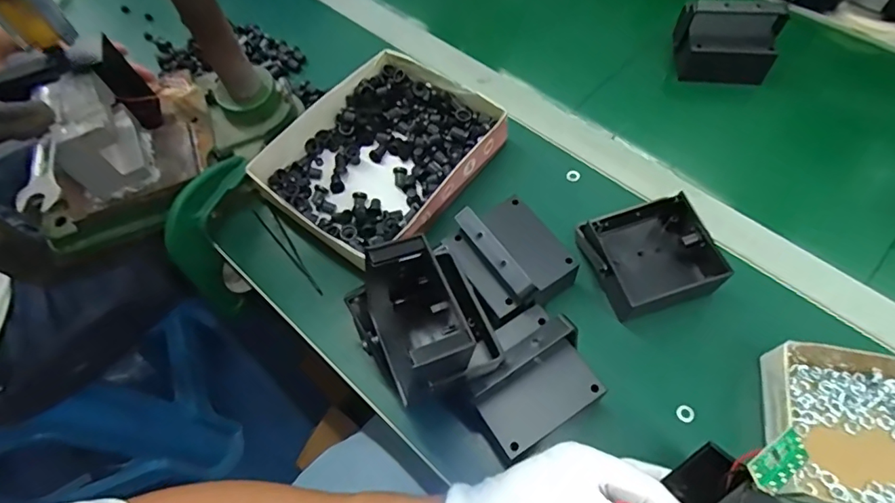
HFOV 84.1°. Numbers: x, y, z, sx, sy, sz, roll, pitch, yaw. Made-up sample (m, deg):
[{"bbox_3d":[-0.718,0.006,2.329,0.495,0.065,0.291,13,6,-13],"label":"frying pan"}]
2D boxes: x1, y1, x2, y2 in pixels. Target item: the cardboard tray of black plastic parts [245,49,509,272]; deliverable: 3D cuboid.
[{"bbox_3d":[-0.064,-0.094,0.486,0.167,0.043,0.206,35,69,20],"label":"cardboard tray of black plastic parts"}]

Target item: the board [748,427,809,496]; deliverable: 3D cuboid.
[{"bbox_3d":[0.163,0.103,0.242,0.045,0.005,0.016,-13,58,-32],"label":"board"}]

